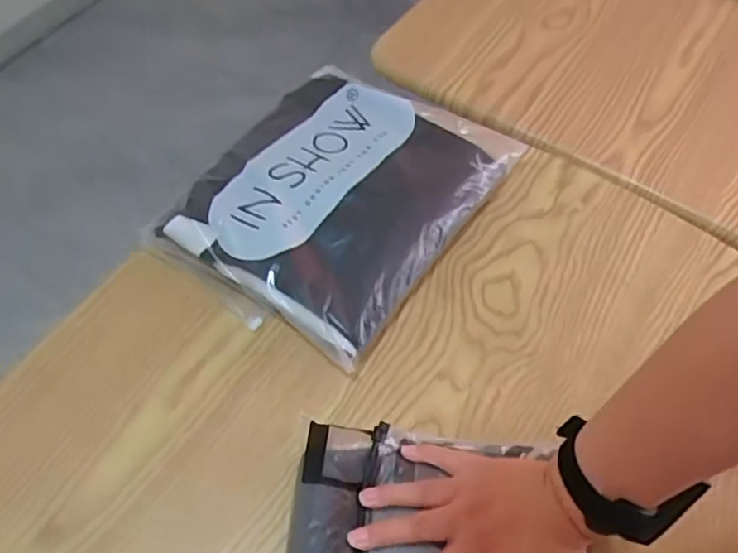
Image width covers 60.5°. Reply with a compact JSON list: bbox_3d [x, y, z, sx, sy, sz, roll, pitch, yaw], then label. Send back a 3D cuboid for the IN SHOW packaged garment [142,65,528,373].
[{"bbox_3d":[-0.024,-0.083,0.615,0.237,0.053,0.302,32,62,15],"label":"IN SHOW packaged garment"}]

